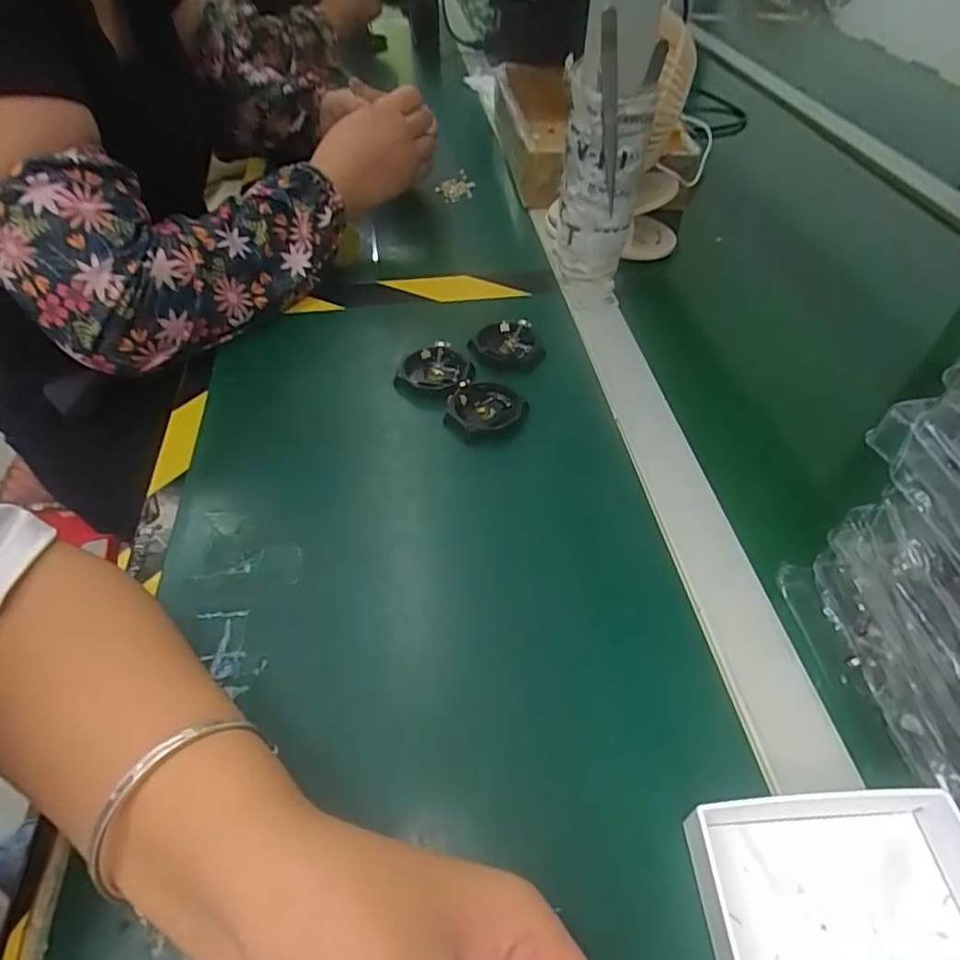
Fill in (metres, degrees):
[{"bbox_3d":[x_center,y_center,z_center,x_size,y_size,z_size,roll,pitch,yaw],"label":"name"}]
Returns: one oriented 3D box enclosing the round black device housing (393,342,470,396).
[{"bbox_3d":[-0.030,-0.081,0.436,0.052,0.013,0.047,20,51,15],"label":"round black device housing"}]

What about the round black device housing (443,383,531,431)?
[{"bbox_3d":[0.005,-0.050,0.414,0.052,0.011,0.046,12,49,9],"label":"round black device housing"}]

